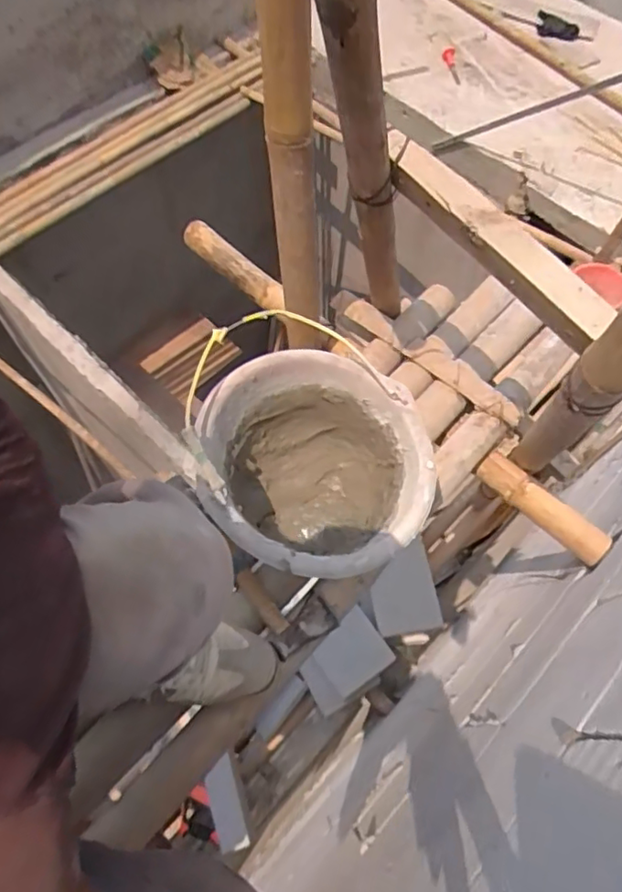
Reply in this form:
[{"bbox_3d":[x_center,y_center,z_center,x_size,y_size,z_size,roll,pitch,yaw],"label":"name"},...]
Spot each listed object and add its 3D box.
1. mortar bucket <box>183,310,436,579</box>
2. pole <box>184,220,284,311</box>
[{"bbox_3d":[0.005,0.035,0.794,0.255,0.237,0.297,-34,70,-16],"label":"mortar bucket"},{"bbox_3d":[-0.161,-0.372,1.215,0.282,0.048,0.057,39,69,15],"label":"pole"}]

